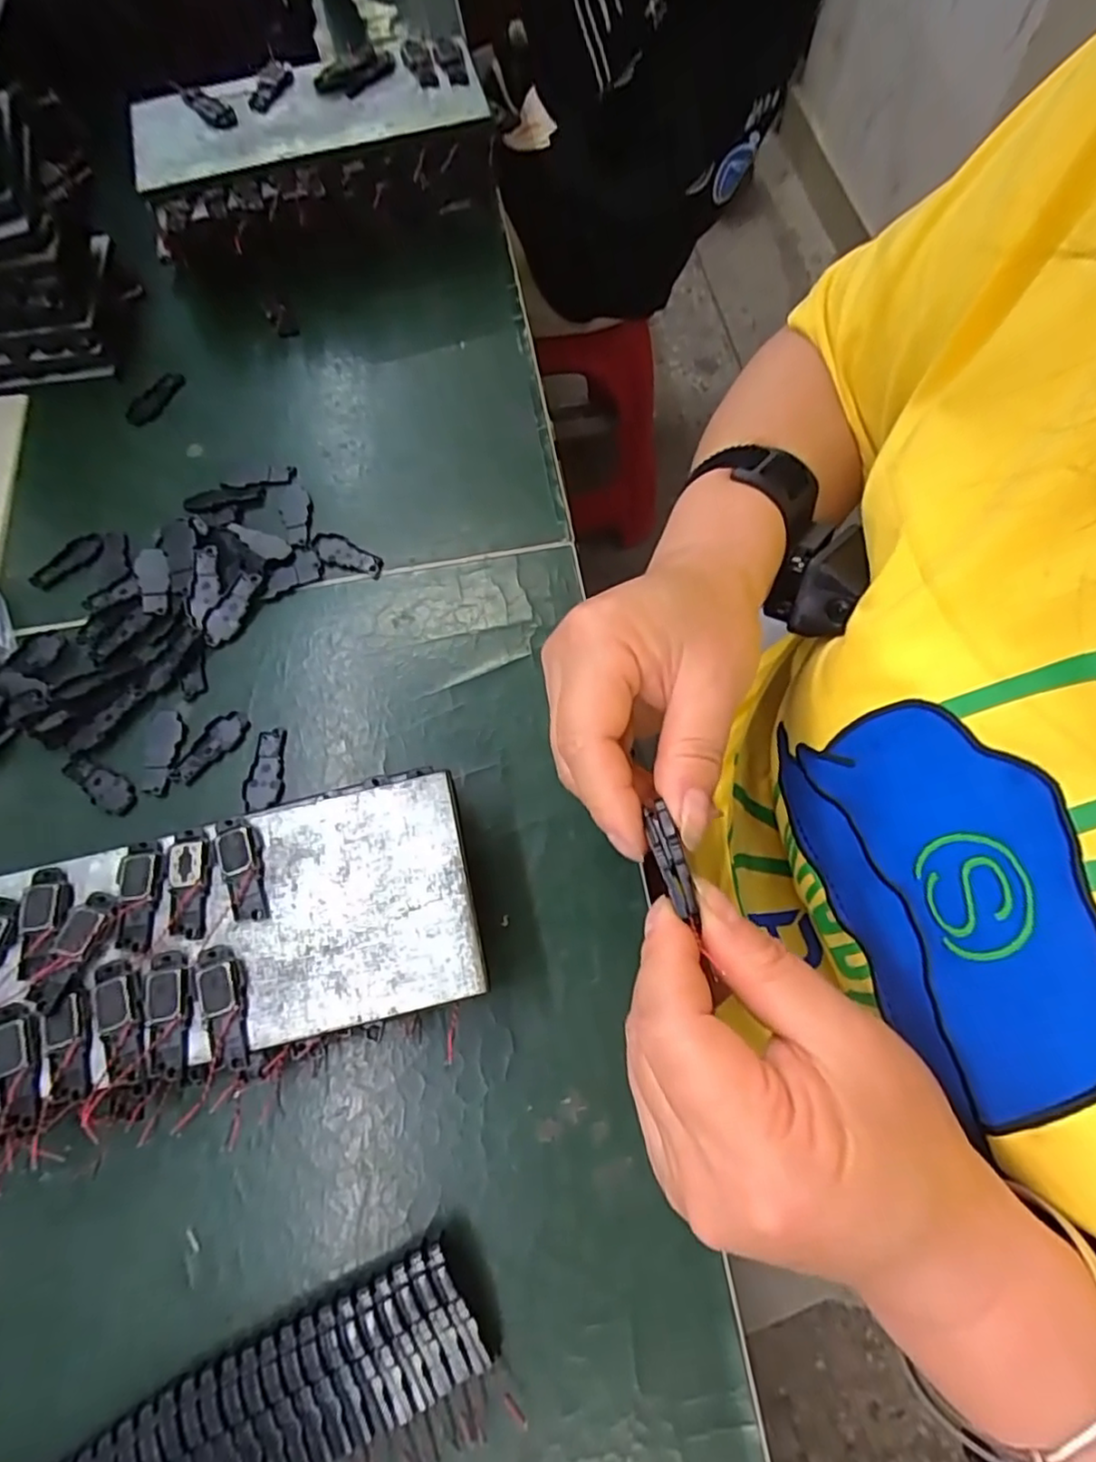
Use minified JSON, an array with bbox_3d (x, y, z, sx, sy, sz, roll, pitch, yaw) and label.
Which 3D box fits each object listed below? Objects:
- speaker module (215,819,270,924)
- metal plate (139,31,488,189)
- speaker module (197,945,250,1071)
[{"bbox_3d":[-0.110,0.049,0.232,0.015,0.004,0.038,-20,69,-5],"label":"speaker module"},{"bbox_3d":[-0.136,-0.348,0.364,0.197,0.009,0.074,-10,73,0],"label":"metal plate"},{"bbox_3d":[-0.108,0.091,0.215,0.015,0.005,0.039,-17,69,-4],"label":"speaker module"}]

